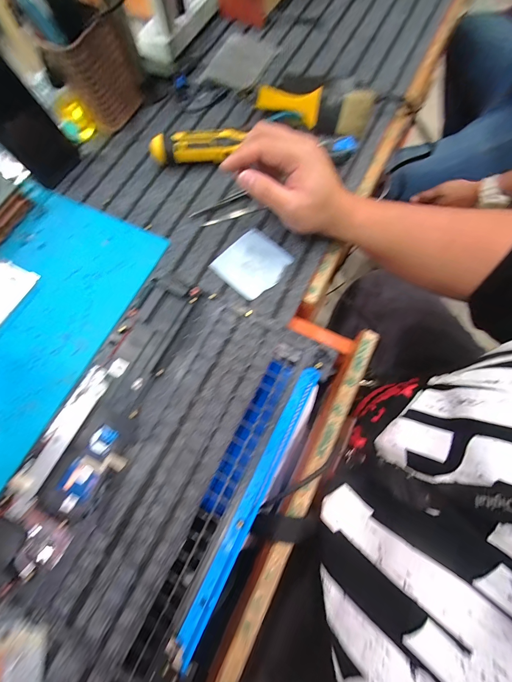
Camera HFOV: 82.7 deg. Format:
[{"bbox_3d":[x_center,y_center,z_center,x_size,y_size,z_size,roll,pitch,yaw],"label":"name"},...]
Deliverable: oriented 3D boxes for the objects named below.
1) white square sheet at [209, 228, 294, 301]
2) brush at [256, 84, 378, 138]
[{"bbox_3d":[-0.005,-0.099,0.371,0.076,0.006,0.081,42,78,13],"label":"white square sheet"},{"bbox_3d":[0.083,-0.325,0.411,0.163,0.019,0.054,5,112,5],"label":"brush"}]

